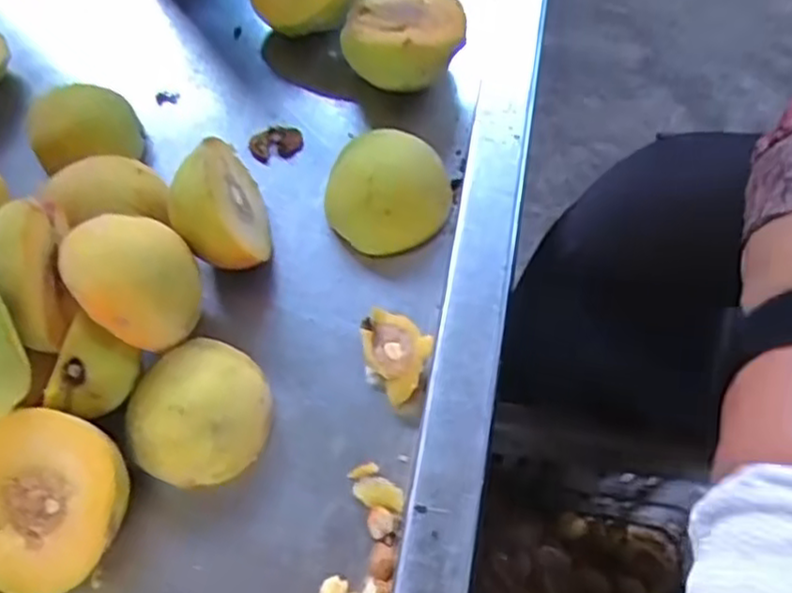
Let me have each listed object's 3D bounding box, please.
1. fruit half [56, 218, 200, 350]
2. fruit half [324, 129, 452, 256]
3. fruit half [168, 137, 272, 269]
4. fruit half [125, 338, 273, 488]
[{"bbox_3d":[-0.109,-0.006,0.314,0.022,0.061,0.054,-8,27,40],"label":"fruit half"},{"bbox_3d":[-0.001,-0.051,0.362,0.057,0.045,0.046,-41,68,-17],"label":"fruit half"},{"bbox_3d":[-0.084,-0.041,0.347,0.039,0.071,0.053,-18,63,-6],"label":"fruit half"},{"bbox_3d":[-0.086,0.052,0.322,0.052,0.037,0.061,38,70,20],"label":"fruit half"}]

